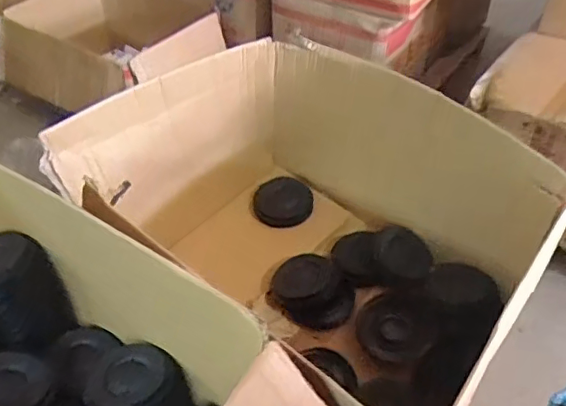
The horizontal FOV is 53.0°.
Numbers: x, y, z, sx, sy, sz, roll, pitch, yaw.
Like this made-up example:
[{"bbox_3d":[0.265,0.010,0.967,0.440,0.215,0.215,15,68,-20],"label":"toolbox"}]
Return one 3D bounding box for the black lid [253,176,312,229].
[{"bbox_3d":[0.000,-0.001,1.178,0.123,0.102,0.026,-5,3,-4],"label":"black lid"}]

